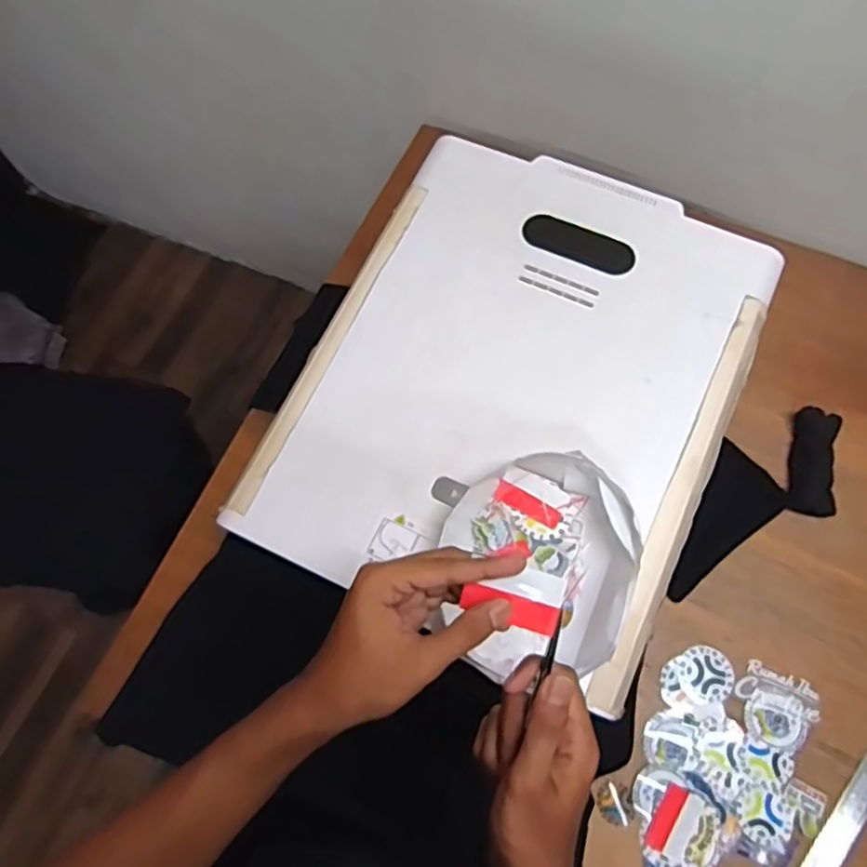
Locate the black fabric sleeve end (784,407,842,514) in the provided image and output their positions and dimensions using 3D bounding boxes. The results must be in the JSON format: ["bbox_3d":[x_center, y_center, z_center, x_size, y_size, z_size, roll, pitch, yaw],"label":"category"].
[{"bbox_3d":[0.448,0.035,0.772,0.049,0.027,0.128,14,72,7],"label":"black fabric sleeve end"}]

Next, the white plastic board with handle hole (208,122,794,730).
[{"bbox_3d":[0.085,-0.056,0.653,0.402,0.022,0.498,24,73,10],"label":"white plastic board with handle hole"}]

